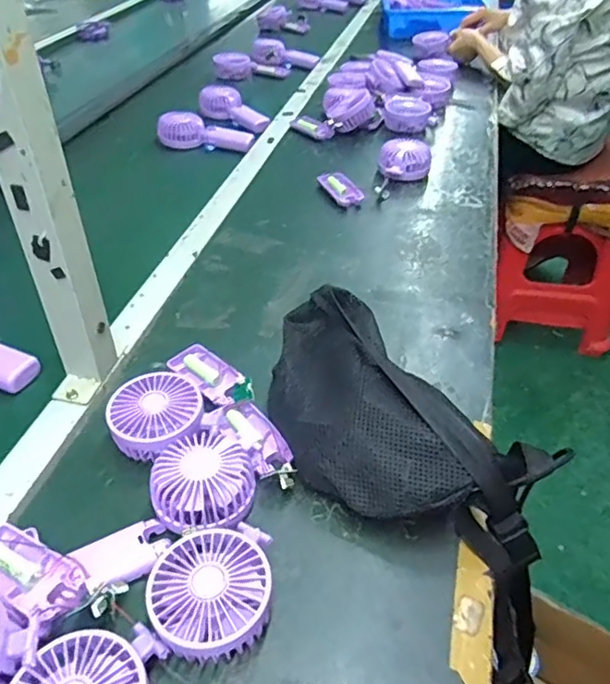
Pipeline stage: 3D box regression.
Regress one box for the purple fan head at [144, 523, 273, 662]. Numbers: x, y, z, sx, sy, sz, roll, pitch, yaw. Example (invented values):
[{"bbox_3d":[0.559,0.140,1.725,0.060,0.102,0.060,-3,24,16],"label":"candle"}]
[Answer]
[{"bbox_3d":[-0.063,0.182,0.434,0.103,0.045,0.087,-27,46,-28],"label":"purple fan head"}]

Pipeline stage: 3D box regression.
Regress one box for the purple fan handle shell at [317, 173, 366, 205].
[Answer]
[{"bbox_3d":[0.054,-0.244,0.944,0.040,0.023,0.084,-21,44,-23],"label":"purple fan handle shell"}]

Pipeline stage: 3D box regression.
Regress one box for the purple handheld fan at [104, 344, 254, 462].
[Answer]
[{"bbox_3d":[-0.126,0.054,0.585,0.105,0.041,0.147,25,46,28],"label":"purple handheld fan"}]

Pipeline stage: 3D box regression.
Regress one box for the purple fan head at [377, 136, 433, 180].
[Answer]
[{"bbox_3d":[0.168,-0.300,0.987,0.091,0.055,0.085,3,40,5],"label":"purple fan head"}]

